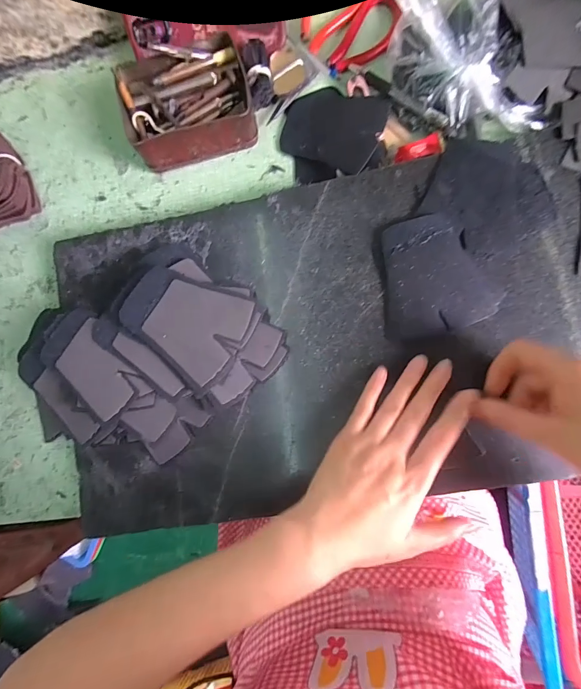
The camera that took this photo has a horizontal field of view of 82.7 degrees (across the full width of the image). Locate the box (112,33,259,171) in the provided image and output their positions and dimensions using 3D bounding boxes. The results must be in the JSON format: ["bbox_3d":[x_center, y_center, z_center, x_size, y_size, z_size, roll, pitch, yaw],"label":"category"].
[{"bbox_3d":[-0.103,-0.246,0.337,0.129,0.041,0.101,-14,83,6],"label":"box"}]

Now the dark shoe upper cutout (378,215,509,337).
[{"bbox_3d":[0.131,-0.060,0.291,0.093,0.008,0.105,-2,84,8],"label":"dark shoe upper cutout"}]

